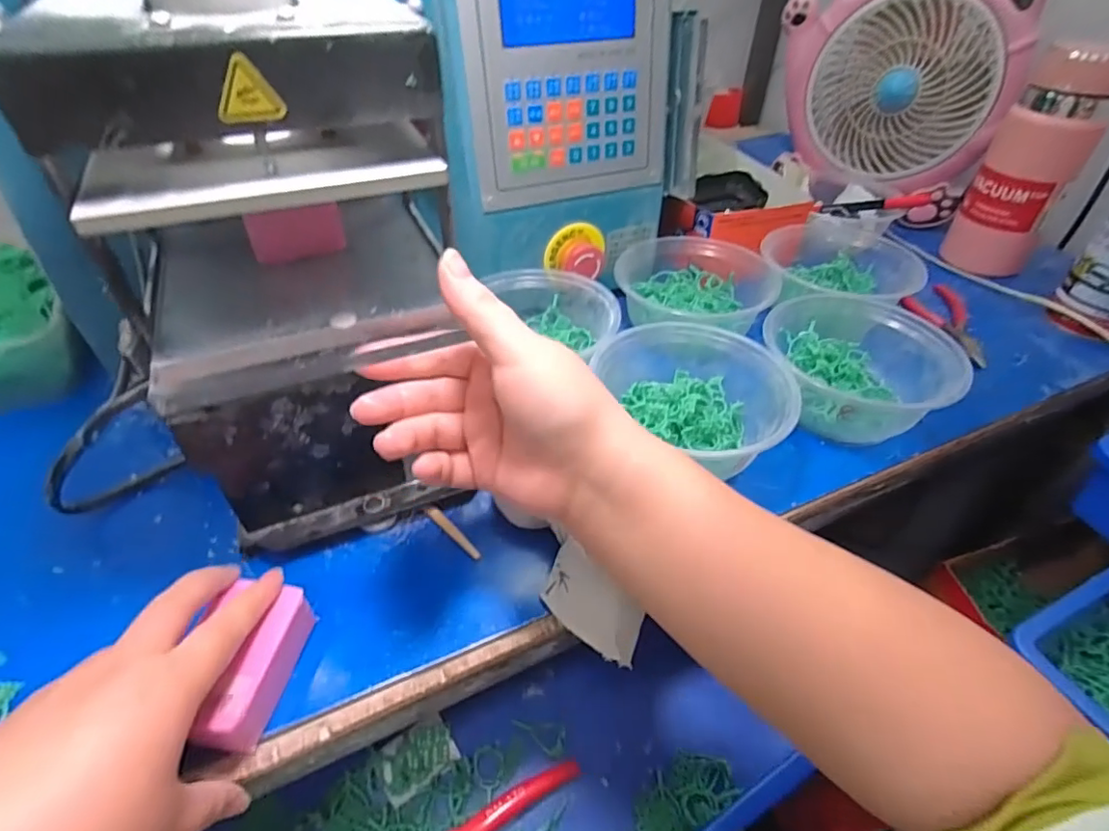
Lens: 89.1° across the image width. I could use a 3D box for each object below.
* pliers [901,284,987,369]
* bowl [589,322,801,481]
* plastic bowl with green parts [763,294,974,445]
[{"bbox_3d":[0.371,-0.086,0.524,0.052,0.014,0.115,-4,43,-5],"label":"pliers"},{"bbox_3d":[0.094,-0.009,0.403,0.128,0.064,0.116,6,43,5],"label":"bowl"},{"bbox_3d":[0.222,-0.045,0.438,0.121,0.067,0.121,1,43,-1],"label":"plastic bowl with green parts"}]

